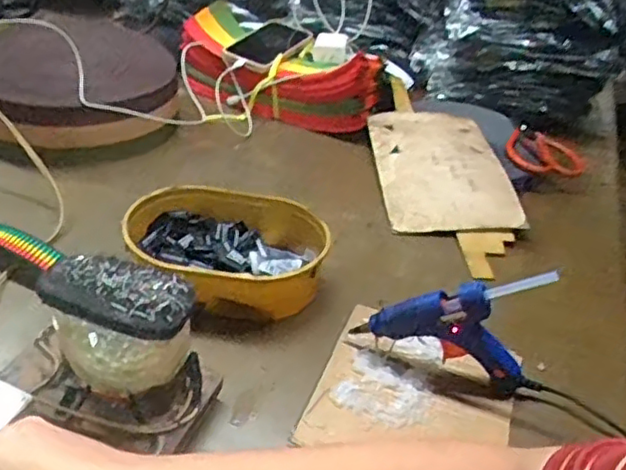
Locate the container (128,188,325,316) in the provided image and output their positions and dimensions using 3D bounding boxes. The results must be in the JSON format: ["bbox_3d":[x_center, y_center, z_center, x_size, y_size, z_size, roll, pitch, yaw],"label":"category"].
[{"bbox_3d":[-0.082,0.019,0.624,0.187,0.068,0.136,3,35,-5],"label":"container"}]

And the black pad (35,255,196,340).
[{"bbox_3d":[-0.131,0.037,0.431,0.101,0.017,0.050,16,36,12],"label":"black pad"}]

